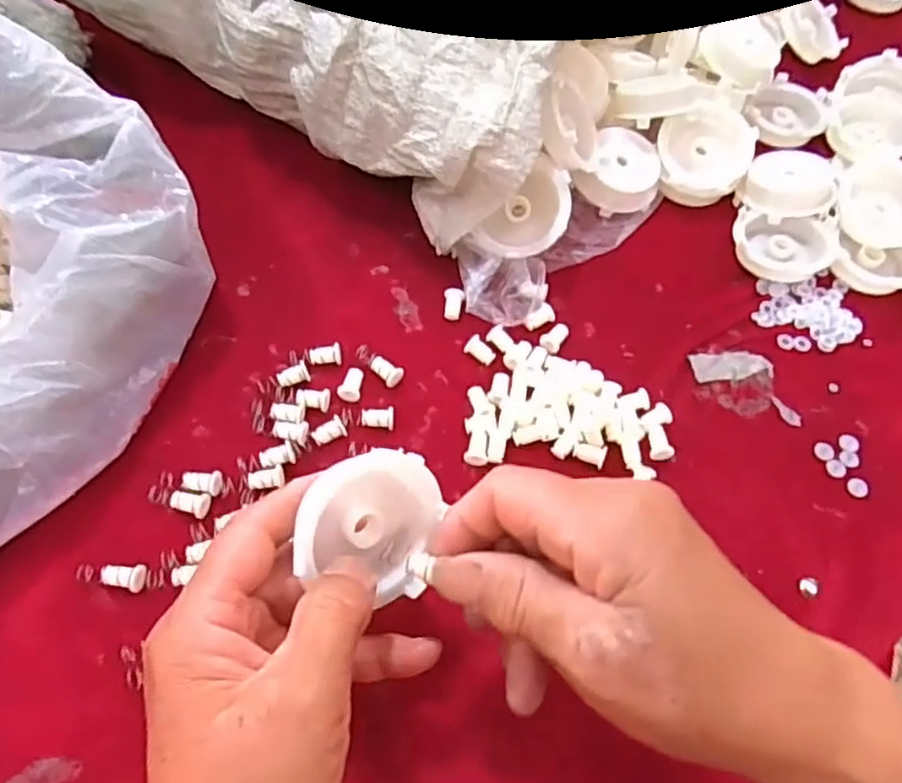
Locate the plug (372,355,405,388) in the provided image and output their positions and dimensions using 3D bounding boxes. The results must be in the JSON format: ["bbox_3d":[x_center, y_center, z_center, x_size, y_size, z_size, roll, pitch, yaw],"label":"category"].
[{"bbox_3d":[-0.034,-0.011,0.342,0.011,0.008,0.018,-40,71,-22],"label":"plug"}]

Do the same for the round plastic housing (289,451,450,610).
[{"bbox_3d":[-0.027,0.047,0.231,0.055,0.012,0.053,-1,92,-39],"label":"round plastic housing"}]

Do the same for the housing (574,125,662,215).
[{"bbox_3d":[0.108,-0.137,0.404,0.051,0.020,0.051,3,74,-11],"label":"housing"}]

